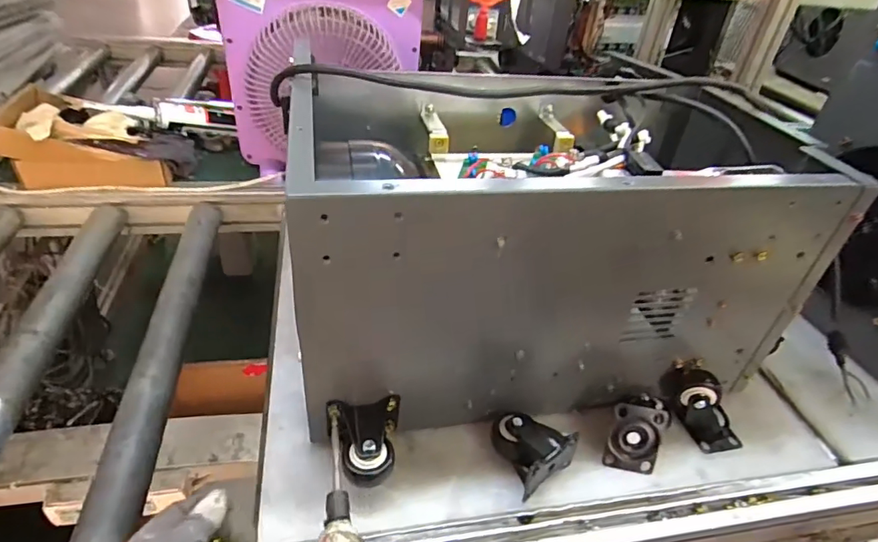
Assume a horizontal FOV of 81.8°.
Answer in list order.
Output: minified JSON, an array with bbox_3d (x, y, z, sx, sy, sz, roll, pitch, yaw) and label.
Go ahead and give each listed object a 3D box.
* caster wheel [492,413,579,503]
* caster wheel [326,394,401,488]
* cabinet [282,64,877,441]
[{"bbox_3d":[0.089,0.168,0.497,0.067,0.048,0.072,-20,44,-30],"label":"caster wheel"},{"bbox_3d":[-0.067,0.163,0.465,0.066,0.058,0.068,-2,38,-11],"label":"caster wheel"},{"bbox_3d":[0.104,-0.061,0.606,0.503,0.279,0.360,0,37,-8],"label":"cabinet"}]

